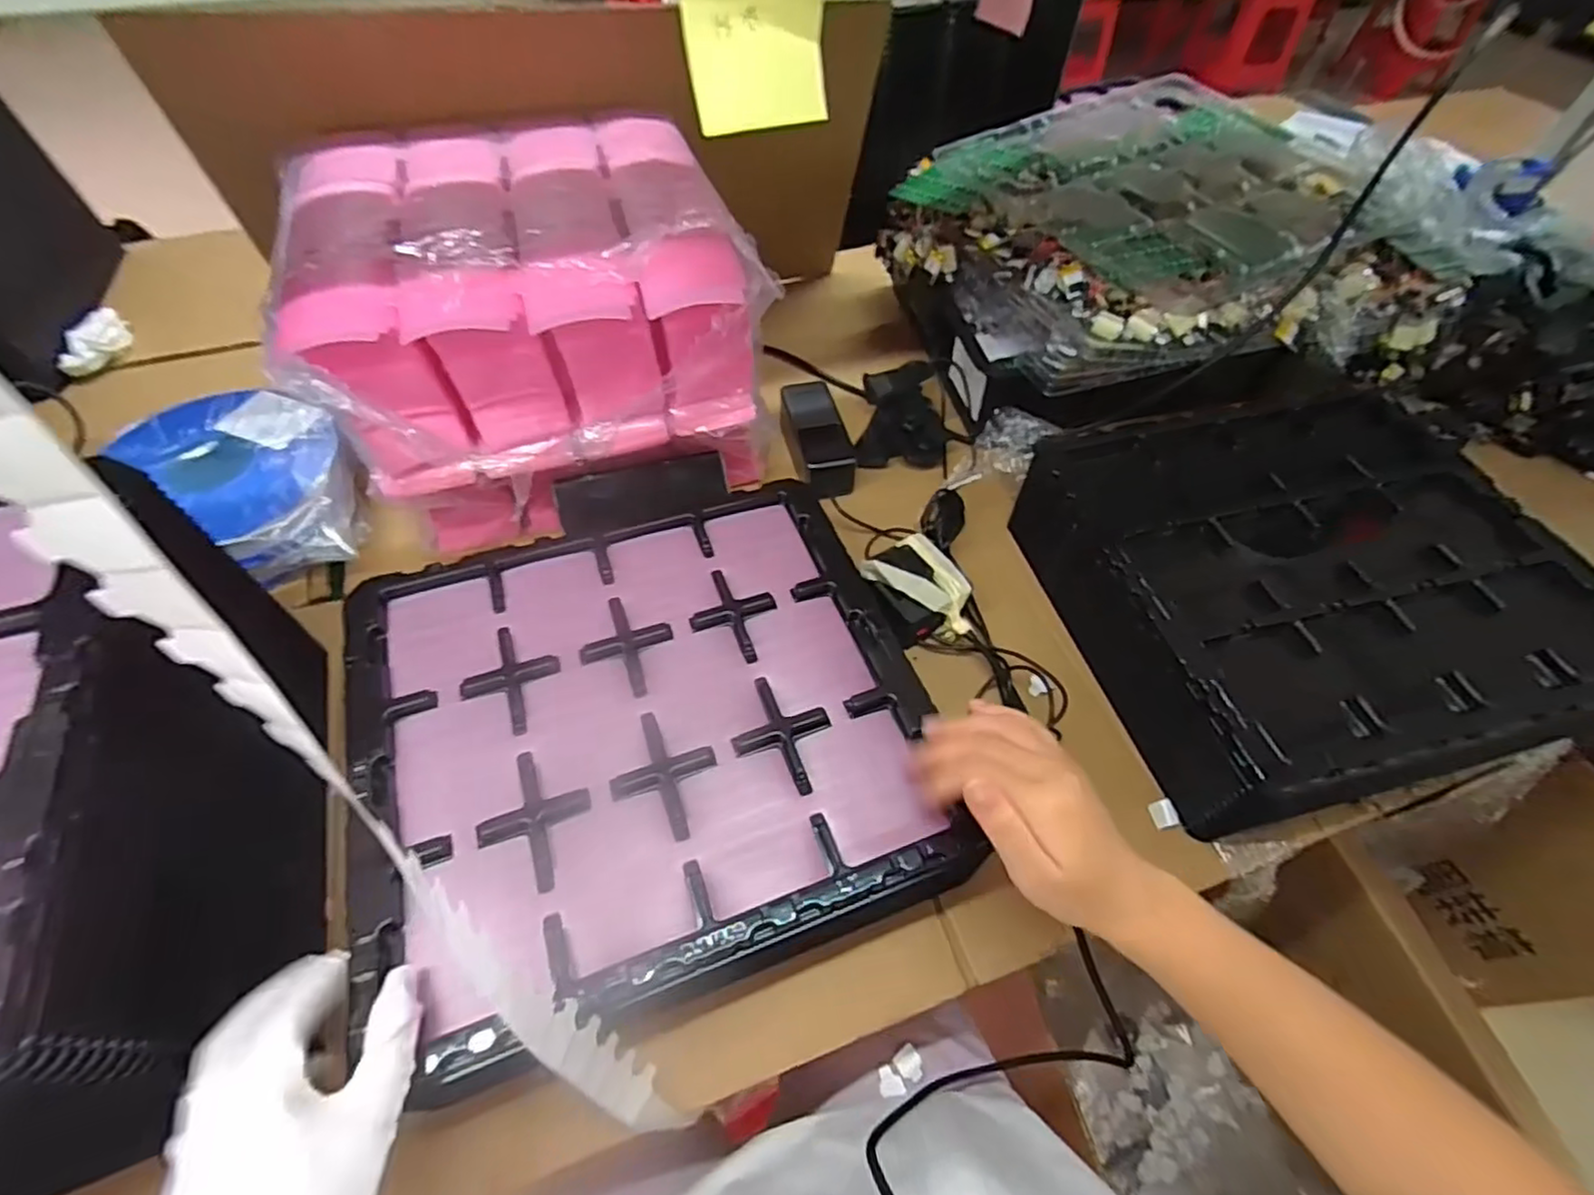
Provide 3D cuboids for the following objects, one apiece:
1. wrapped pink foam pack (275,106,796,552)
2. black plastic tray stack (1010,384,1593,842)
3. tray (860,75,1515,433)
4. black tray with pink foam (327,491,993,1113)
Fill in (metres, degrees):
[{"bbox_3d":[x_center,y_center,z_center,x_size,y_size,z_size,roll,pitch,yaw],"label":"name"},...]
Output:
[{"bbox_3d":[-0.224,-0.236,0.614,0.333,0.242,0.276,-17,58,-14],"label":"wrapped pink foam pack"},{"bbox_3d":[0.424,-0.024,0.584,0.365,0.101,0.358,-12,57,-11],"label":"black plastic tray stack"},{"bbox_3d":[0.414,-0.357,0.757,0.529,0.209,0.409,-23,59,-17],"label":"tray"},{"bbox_3d":[-0.098,0.079,0.459,0.364,0.026,0.339,-17,58,-14],"label":"black tray with pink foam"}]

